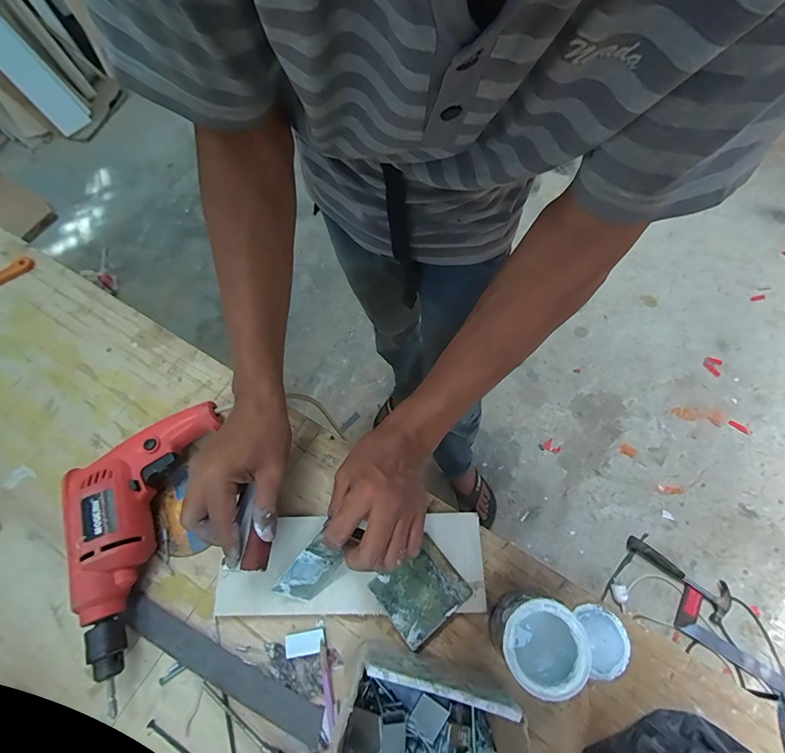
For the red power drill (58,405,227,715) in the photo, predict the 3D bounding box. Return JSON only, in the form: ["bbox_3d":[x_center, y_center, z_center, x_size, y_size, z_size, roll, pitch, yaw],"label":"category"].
[{"bbox_3d":[-0.297,0.155,0.433,0.132,0.061,0.270,10,67,6],"label":"red power drill"}]

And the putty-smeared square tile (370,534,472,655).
[{"bbox_3d":[0.029,0.217,0.403,0.079,0.008,0.072,-38,71,-13],"label":"putty-smeared square tile"}]

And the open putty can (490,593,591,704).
[{"bbox_3d":[0.130,0.243,0.368,0.066,0.081,0.070,-1,67,2],"label":"open putty can"}]

